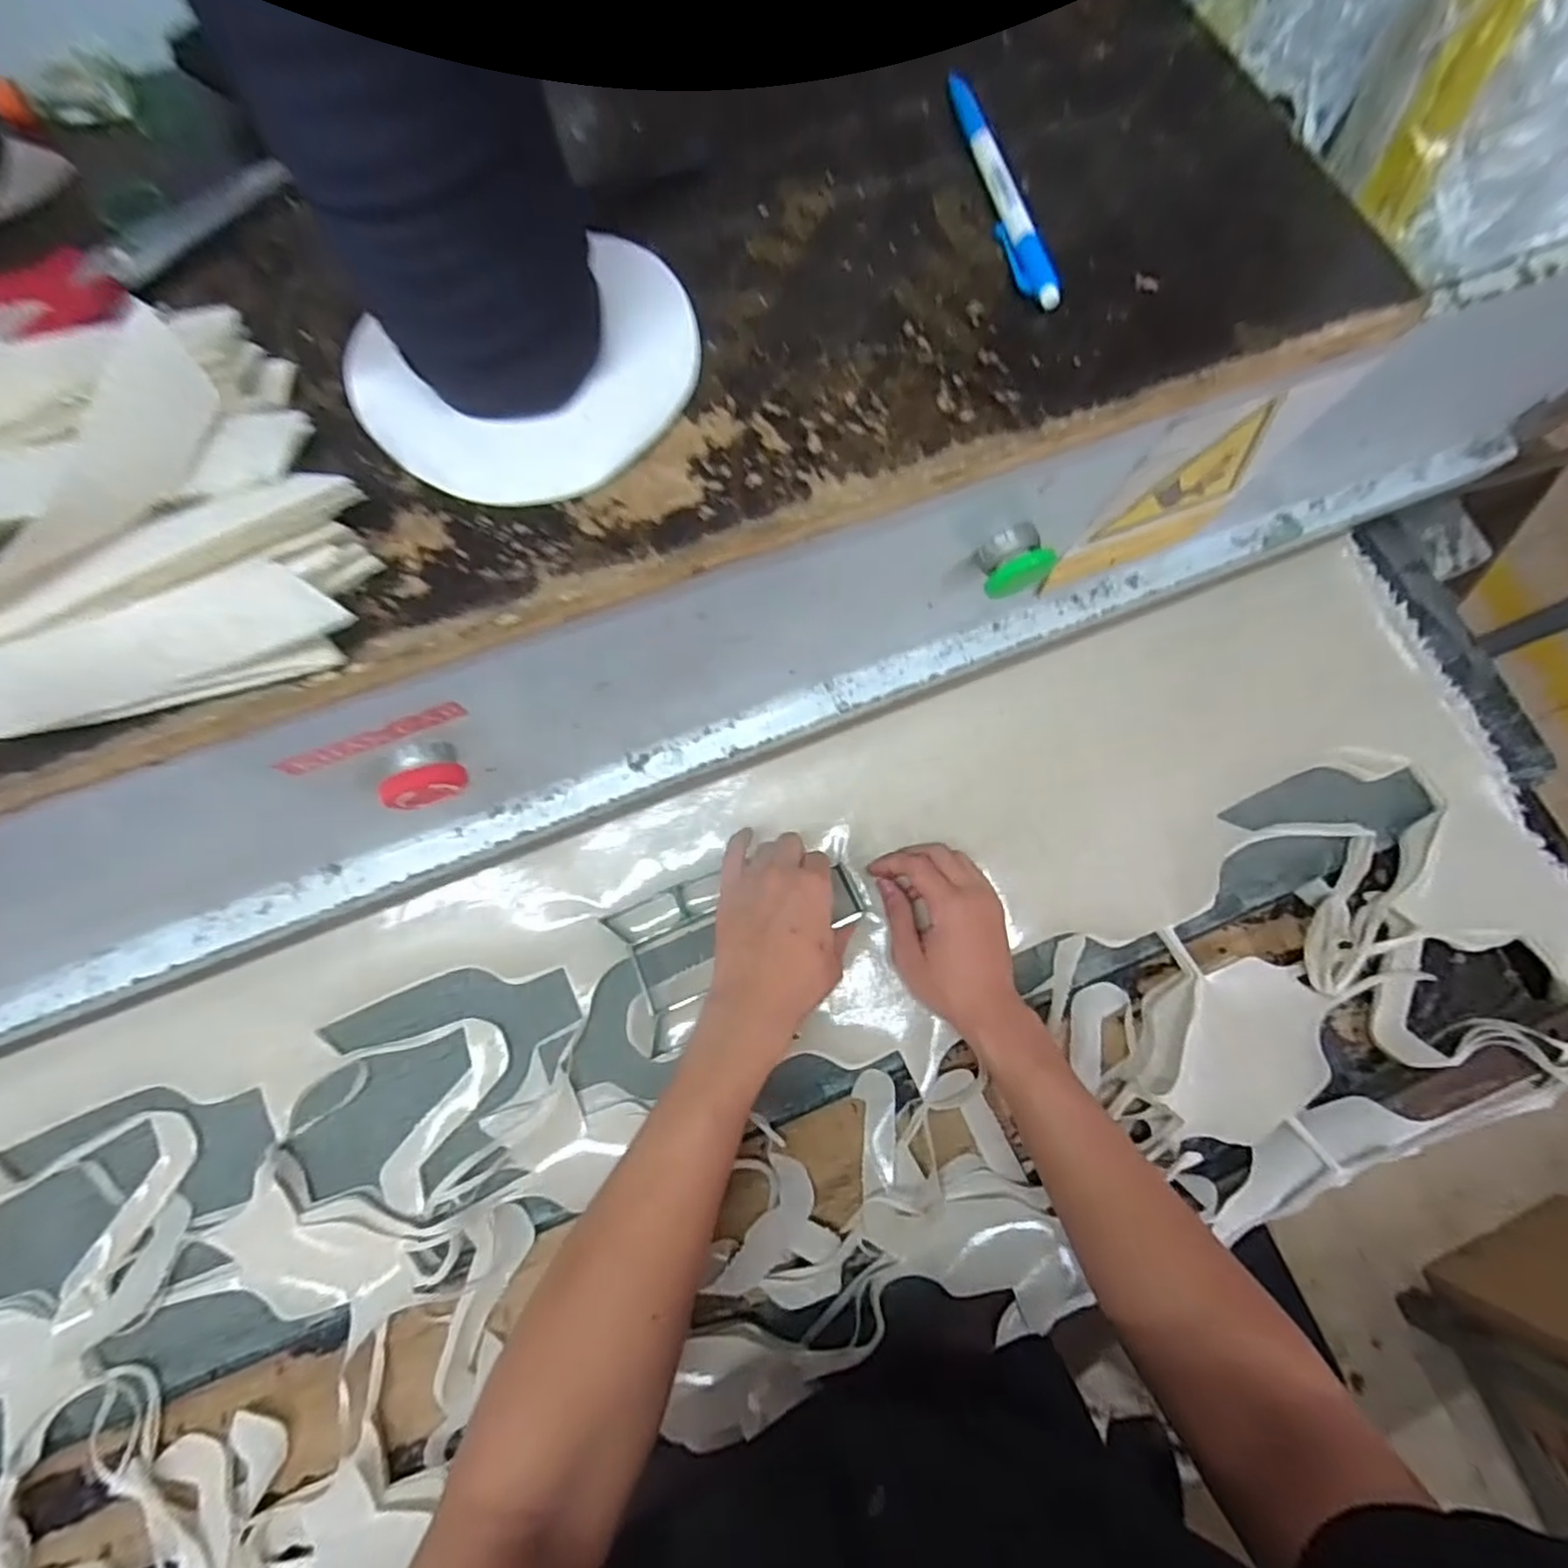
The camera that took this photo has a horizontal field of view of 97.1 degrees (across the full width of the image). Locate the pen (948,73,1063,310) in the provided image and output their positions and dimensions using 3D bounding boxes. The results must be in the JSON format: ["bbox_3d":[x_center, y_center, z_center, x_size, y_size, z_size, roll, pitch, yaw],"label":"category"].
[{"bbox_3d":[0.094,-0.259,0.301,0.012,0.012,0.129,-12,78,-4],"label":"pen"}]

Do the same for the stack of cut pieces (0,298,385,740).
[{"bbox_3d":[-0.249,-0.085,0.232,0.182,0.051,0.136,-20,79,-5],"label":"stack of cut pieces"}]

